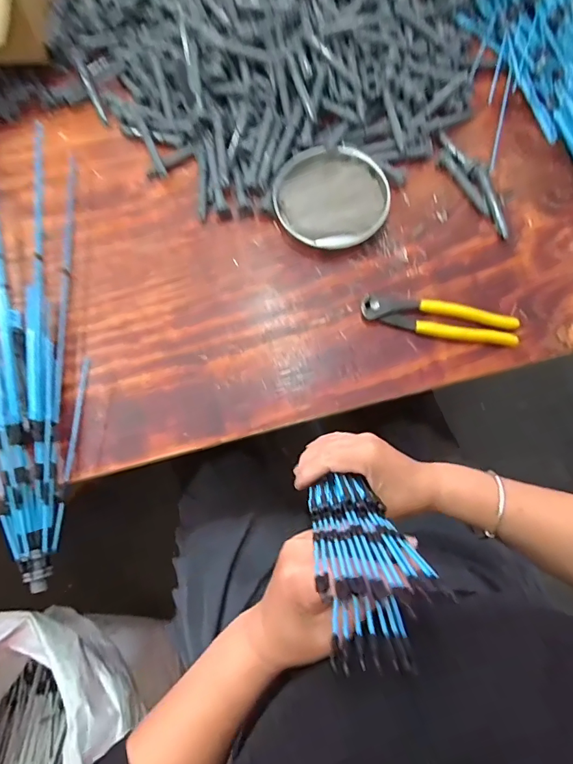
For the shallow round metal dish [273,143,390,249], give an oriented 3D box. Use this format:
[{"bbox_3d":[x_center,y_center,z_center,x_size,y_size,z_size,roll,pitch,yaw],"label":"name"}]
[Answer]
[{"bbox_3d":[0.053,-0.219,0.511,0.131,0.017,0.124,-1,74,3],"label":"shallow round metal dish"}]

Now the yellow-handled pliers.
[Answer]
[{"bbox_3d":[0.167,-0.068,0.468,0.166,0.020,0.035,11,75,6],"label":"yellow-handled pliers"}]

